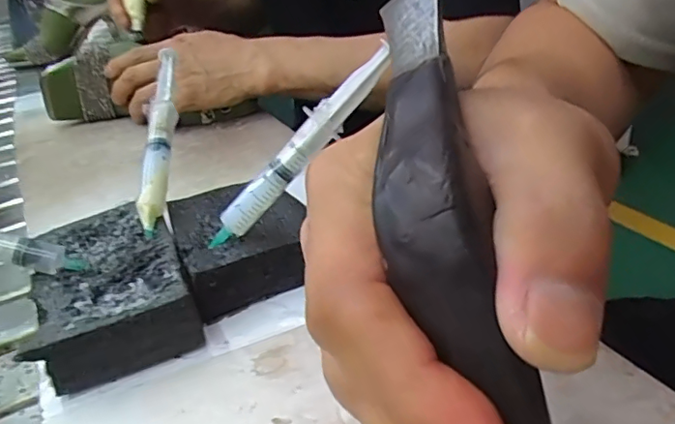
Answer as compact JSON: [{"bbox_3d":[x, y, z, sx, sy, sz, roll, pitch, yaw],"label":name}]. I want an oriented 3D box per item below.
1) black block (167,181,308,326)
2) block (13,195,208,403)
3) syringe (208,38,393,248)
[{"bbox_3d":[-0.057,0.016,0.355,0.085,0.036,0.103,-17,31,-17],"label":"black block"},{"bbox_3d":[-0.130,0.042,0.326,0.080,0.037,0.126,-17,31,-18],"label":"block"},{"bbox_3d":[-0.023,-0.033,0.312,0.142,0.017,0.019,-45,30,10],"label":"syringe"}]

